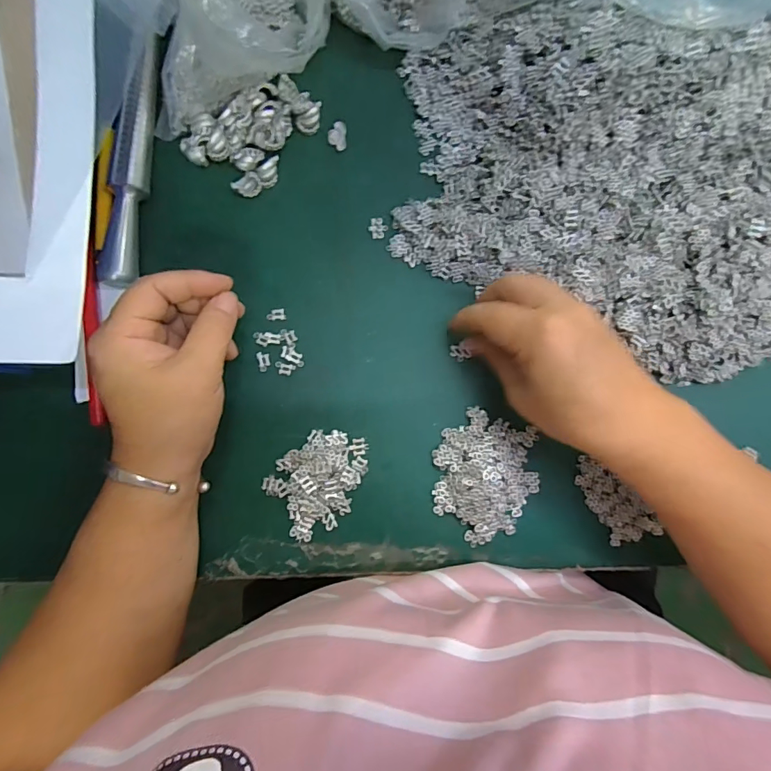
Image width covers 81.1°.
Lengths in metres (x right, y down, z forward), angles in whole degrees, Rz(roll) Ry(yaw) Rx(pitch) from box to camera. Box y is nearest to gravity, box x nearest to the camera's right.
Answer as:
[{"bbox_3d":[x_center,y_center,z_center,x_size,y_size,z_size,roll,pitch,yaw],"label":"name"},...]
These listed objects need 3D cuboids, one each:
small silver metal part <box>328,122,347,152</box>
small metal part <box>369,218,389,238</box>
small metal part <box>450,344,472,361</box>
[{"bbox_3d":[-0.033,-0.171,0.308,0.012,0.004,0.018,2,86,-4],"label":"small silver metal part"},{"bbox_3d":[-0.005,-0.108,0.308,0.013,0.004,0.014,-4,88,-4],"label":"small metal part"},{"bbox_3d":[0.051,-0.022,0.308,0.015,0.004,0.009,34,87,-2],"label":"small metal part"}]

